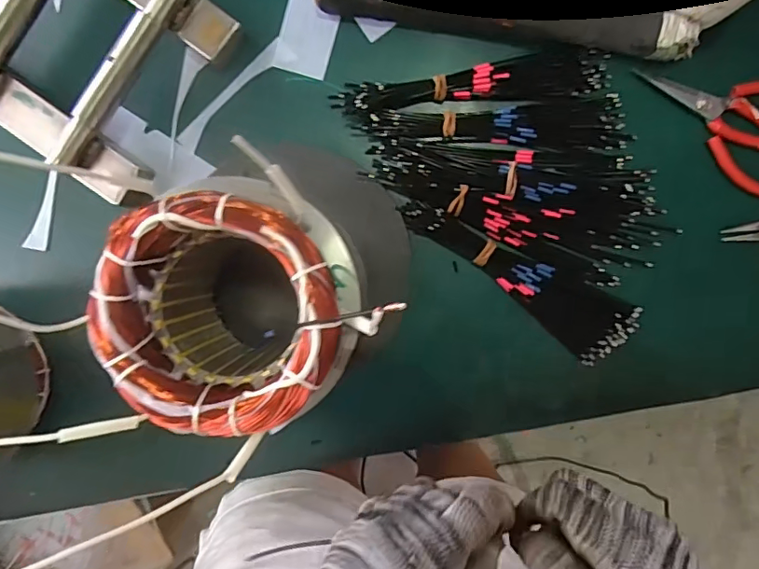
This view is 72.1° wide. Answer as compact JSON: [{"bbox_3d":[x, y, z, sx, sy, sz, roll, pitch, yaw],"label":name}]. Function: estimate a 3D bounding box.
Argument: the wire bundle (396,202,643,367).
[{"bbox_3d":[0.111,0.000,0.426,0.212,0.025,0.055,27,97,0],"label":"wire bundle"}]

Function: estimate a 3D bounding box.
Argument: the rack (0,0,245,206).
[{"bbox_3d":[-0.239,-0.191,0.417,0.188,0.043,0.176,36,96,-1],"label":"rack"}]

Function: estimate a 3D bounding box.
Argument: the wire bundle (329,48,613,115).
[{"bbox_3d":[0.073,-0.163,0.418,0.221,0.016,0.035,-4,96,3],"label":"wire bundle"}]

